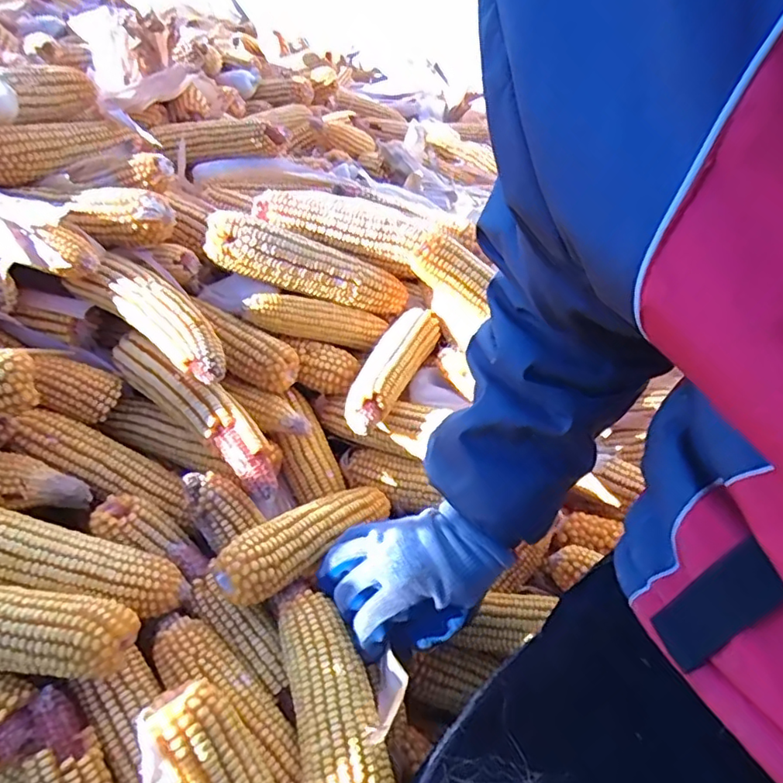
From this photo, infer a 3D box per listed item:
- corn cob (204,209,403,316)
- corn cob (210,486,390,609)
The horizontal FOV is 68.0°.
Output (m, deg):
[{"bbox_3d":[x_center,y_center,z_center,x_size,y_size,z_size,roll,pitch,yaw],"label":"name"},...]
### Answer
[{"bbox_3d":[-0.094,-0.133,0.611,0.199,0.059,0.046,15,35,-24],"label":"corn cob"},{"bbox_3d":[-0.069,0.124,0.506,0.045,0.047,0.177,29,33,32],"label":"corn cob"}]

